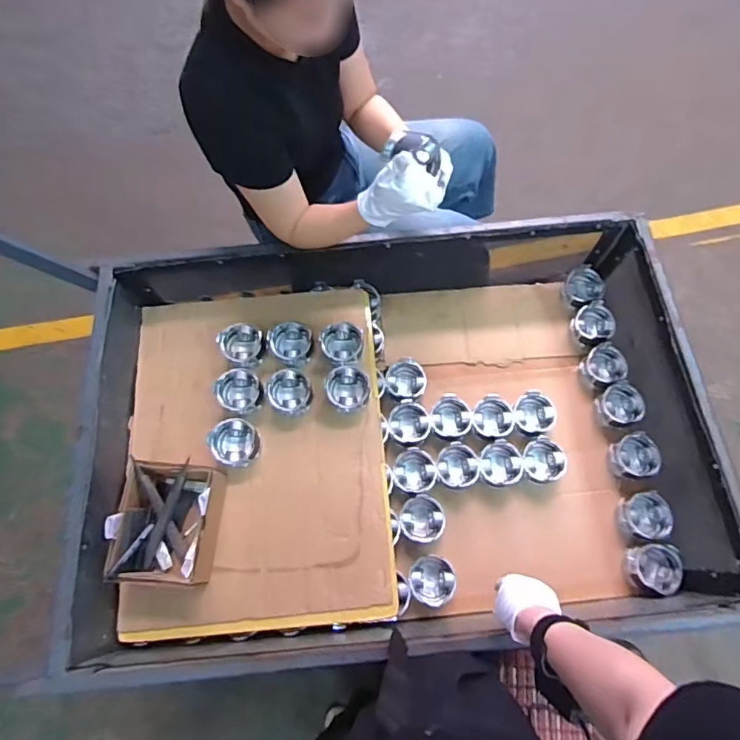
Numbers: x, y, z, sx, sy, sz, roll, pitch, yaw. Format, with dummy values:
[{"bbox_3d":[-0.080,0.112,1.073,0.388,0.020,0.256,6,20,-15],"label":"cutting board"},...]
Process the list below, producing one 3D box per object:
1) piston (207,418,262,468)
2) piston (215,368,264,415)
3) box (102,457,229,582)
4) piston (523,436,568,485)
[{"bbox_3d":[-0.258,0.141,0.949,0.085,0.058,0.084,-1,70,2],"label":"piston"},{"bbox_3d":[-0.258,0.042,0.974,0.083,0.050,0.086,-1,70,2],"label":"piston"},{"bbox_3d":[-0.354,0.270,0.868,0.152,0.106,0.196,2,70,3],"label":"box"},{"bbox_3d":[0.358,0.192,1.016,0.090,0.070,0.085,-1,70,2],"label":"piston"}]

